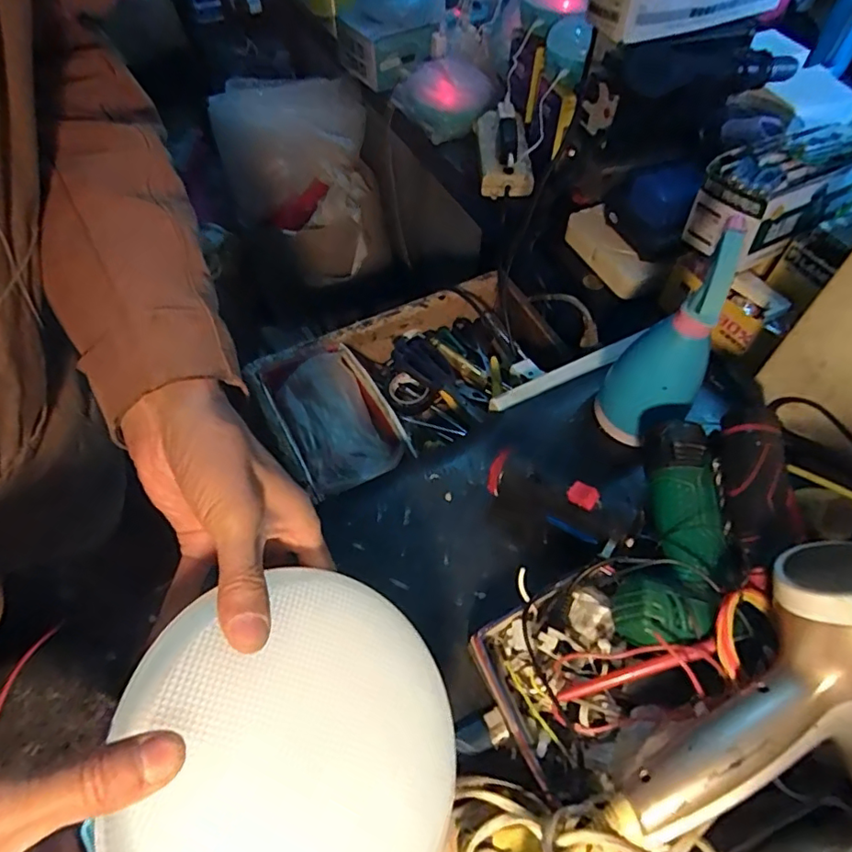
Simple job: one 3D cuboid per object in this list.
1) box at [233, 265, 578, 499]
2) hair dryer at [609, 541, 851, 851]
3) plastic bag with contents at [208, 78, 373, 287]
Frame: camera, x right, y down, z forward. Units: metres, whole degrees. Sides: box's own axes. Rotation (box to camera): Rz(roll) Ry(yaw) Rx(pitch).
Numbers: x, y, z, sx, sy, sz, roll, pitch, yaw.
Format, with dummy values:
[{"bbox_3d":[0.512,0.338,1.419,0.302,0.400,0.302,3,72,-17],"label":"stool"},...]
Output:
[{"bbox_3d":[-0.003,-0.062,0.695,0.379,0.086,0.215,-25,60,-16],"label":"box"},{"bbox_3d":[0.229,0.181,0.315,0.157,0.080,0.213,43,96,1],"label":"hair dryer"},{"bbox_3d":[-0.223,-0.457,1.060,0.269,0.287,0.235,-22,59,-14],"label":"plastic bag with contents"}]

